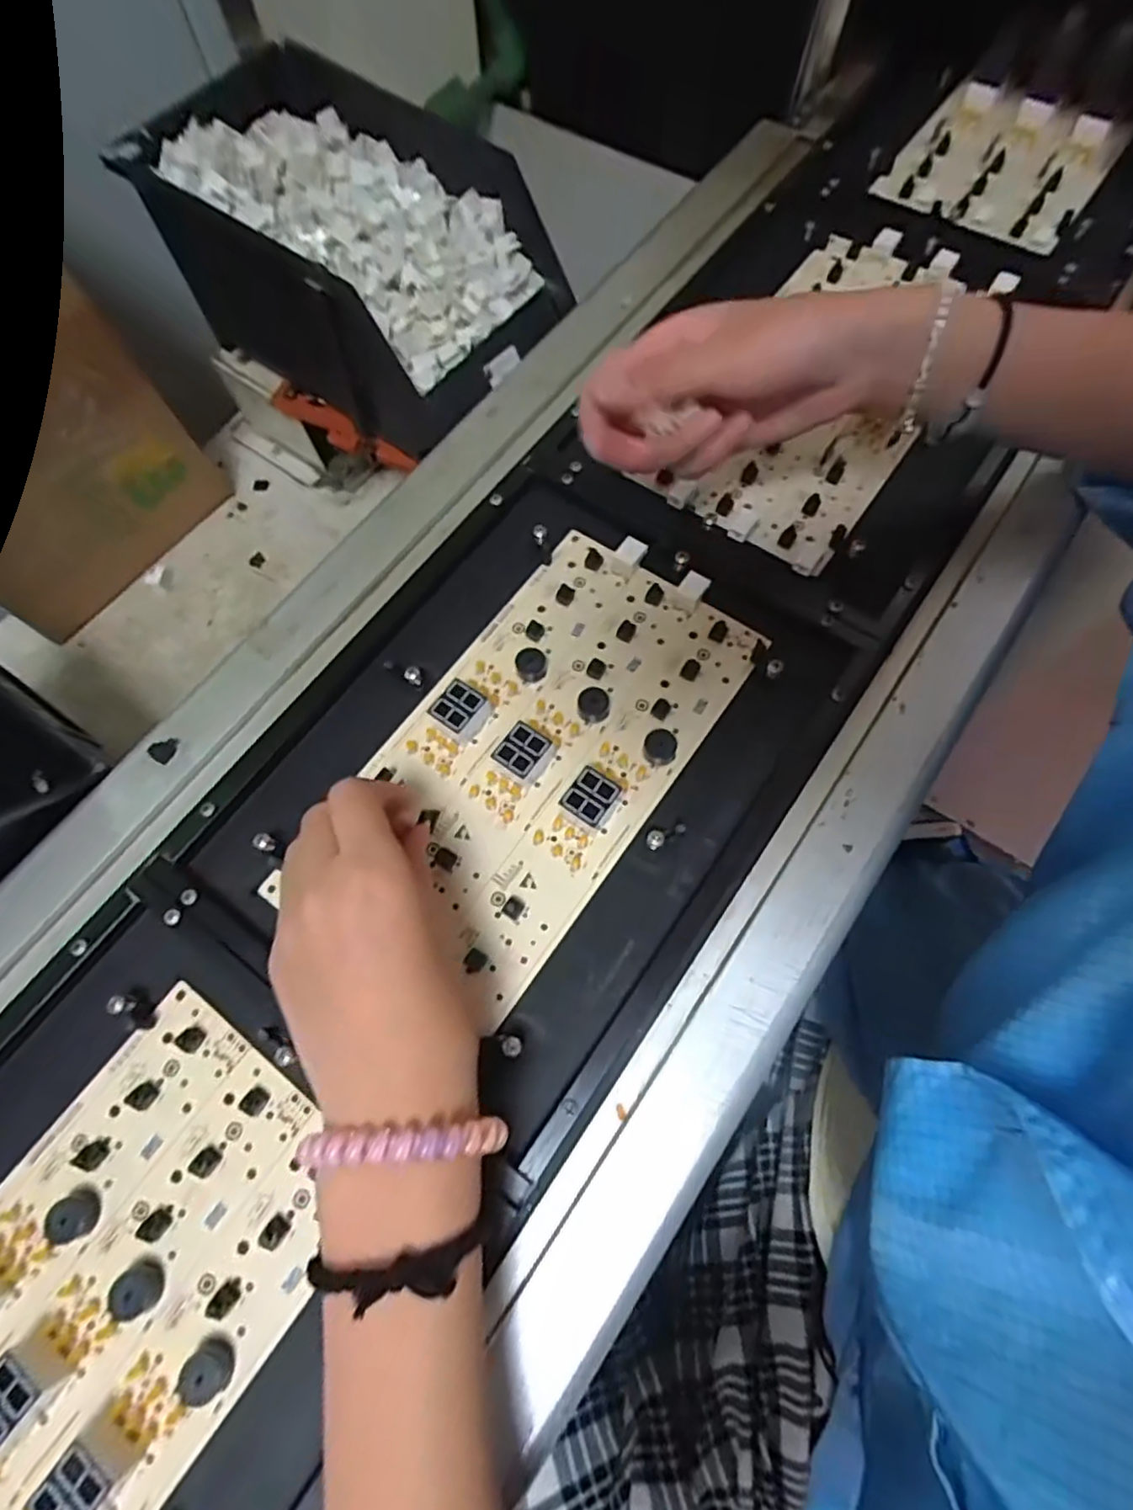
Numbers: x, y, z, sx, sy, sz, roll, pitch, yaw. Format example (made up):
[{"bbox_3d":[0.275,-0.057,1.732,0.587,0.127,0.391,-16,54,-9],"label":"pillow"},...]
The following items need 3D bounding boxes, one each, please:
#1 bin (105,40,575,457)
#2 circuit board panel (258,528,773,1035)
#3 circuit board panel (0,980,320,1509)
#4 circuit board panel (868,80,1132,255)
[{"bbox_3d":[-0.132,-0.327,0.439,0.231,0.109,0.147,33,74,12],"label":"bin"},{"bbox_3d":[-0.011,-0.012,0.332,0.130,0.022,0.231,34,74,12],"label":"circuit board panel"},{"bbox_3d":[-0.201,0.236,0.245,0.130,0.021,0.256,34,74,12],"label":"circuit board panel"},{"bbox_3d":[0.305,-0.420,0.464,0.131,0.014,0.133,33,74,12],"label":"circuit board panel"}]

